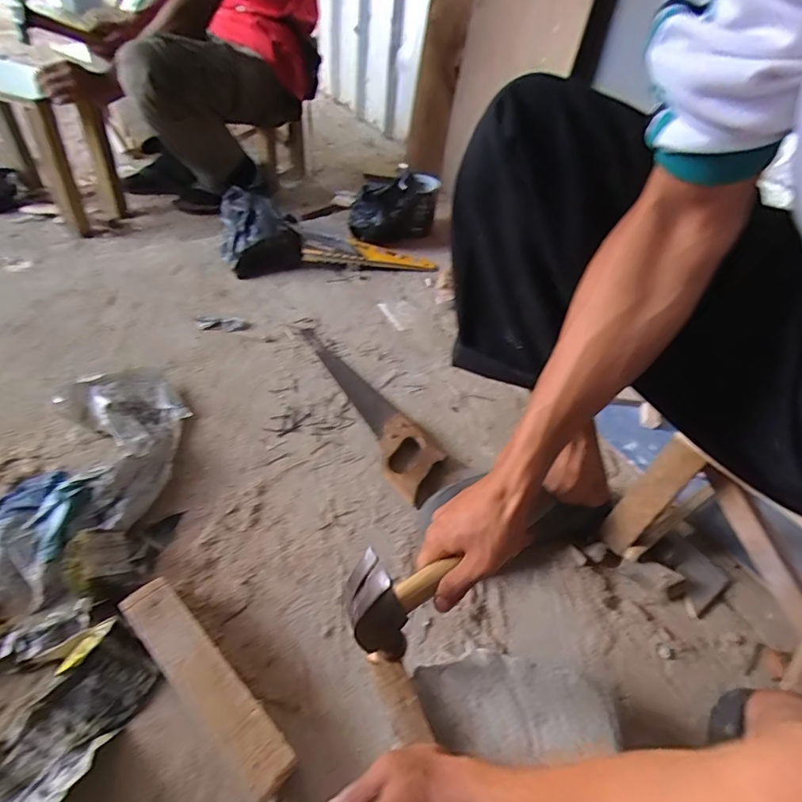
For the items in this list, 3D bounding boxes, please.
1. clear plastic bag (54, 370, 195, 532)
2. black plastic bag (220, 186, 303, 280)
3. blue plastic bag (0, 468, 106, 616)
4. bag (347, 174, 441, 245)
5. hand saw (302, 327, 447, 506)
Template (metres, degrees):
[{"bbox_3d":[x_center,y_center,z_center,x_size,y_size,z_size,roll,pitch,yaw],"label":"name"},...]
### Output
[{"bbox_3d":[-0.387,0.046,0.673,0.149,0.059,0.278,-26,55,-27],"label":"clear plastic bag"},{"bbox_3d":[-0.327,-0.387,1.048,0.172,0.123,0.187,-20,52,-24],"label":"black plastic bag"},{"bbox_3d":[-0.455,0.151,0.556,0.137,0.047,0.166,15,47,7],"label":"blue plastic bag"},{"bbox_3d":[-0.006,-0.493,1.169,0.248,0.154,0.103,-29,56,-30],"label":"bag"},{"bbox_3d":[-0.058,-0.008,0.784,0.097,0.024,0.419,-20,52,-24],"label":"hand saw"}]

